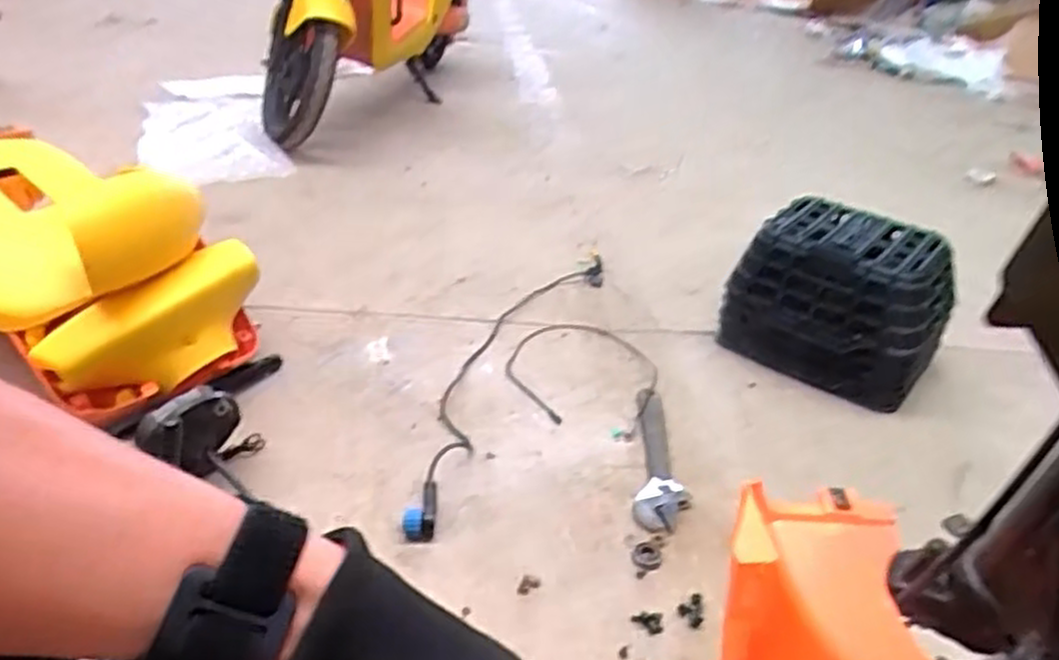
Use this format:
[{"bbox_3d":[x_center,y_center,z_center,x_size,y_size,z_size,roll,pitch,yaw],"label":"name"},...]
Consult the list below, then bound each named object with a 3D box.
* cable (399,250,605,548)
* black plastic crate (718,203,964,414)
[{"bbox_3d":[-0.035,0.042,1.226,0.116,0.032,0.789,14,31,15],"label":"cable"},{"bbox_3d":[0.502,-0.048,1.276,0.313,0.227,0.220,28,36,34],"label":"black plastic crate"}]

